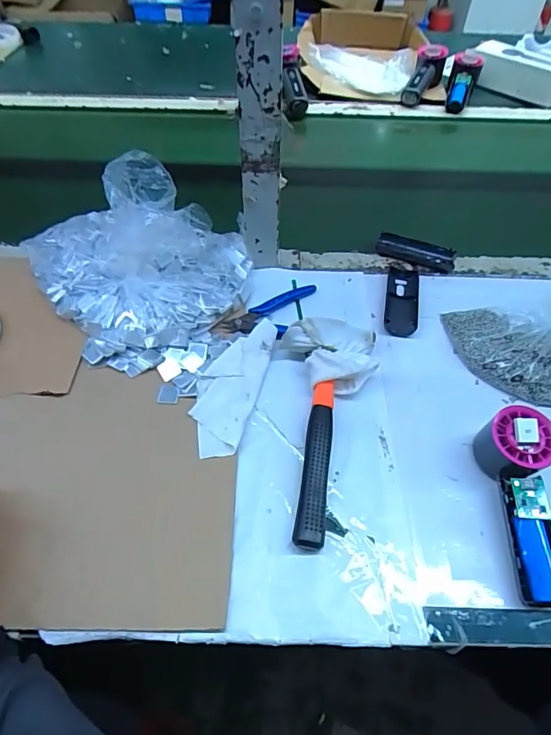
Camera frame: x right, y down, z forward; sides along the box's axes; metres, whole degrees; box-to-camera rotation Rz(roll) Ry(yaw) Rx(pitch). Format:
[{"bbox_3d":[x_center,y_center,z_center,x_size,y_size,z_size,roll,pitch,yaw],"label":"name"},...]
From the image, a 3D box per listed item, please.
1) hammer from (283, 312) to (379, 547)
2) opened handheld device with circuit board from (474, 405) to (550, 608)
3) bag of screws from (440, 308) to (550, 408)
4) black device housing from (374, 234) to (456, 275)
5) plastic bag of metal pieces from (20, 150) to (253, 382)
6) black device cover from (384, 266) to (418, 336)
[{"bbox_3d":[0.052,0.048,0.429,0.091,0.042,0.231,4,52,1],"label":"hammer"},{"bbox_3d":[0.212,0.116,0.386,0.048,0.056,0.154,1,69,-1],"label":"opened handheld device with circuit board"},{"bbox_3d":[0.291,-0.027,0.482,0.173,0.055,0.148,-7,53,-7],"label":"bag of screws"},{"bbox_3d":[0.185,-0.152,0.596,0.099,0.018,0.035,20,54,13],"label":"black device housing"},{"bbox_3d":[-0.154,-0.144,0.505,0.222,0.131,0.274,-28,58,-21],"label":"plastic bag of metal pieces"},{"bbox_3d":[0.153,-0.081,0.542,0.038,0.014,0.103,11,53,6],"label":"black device cover"}]

